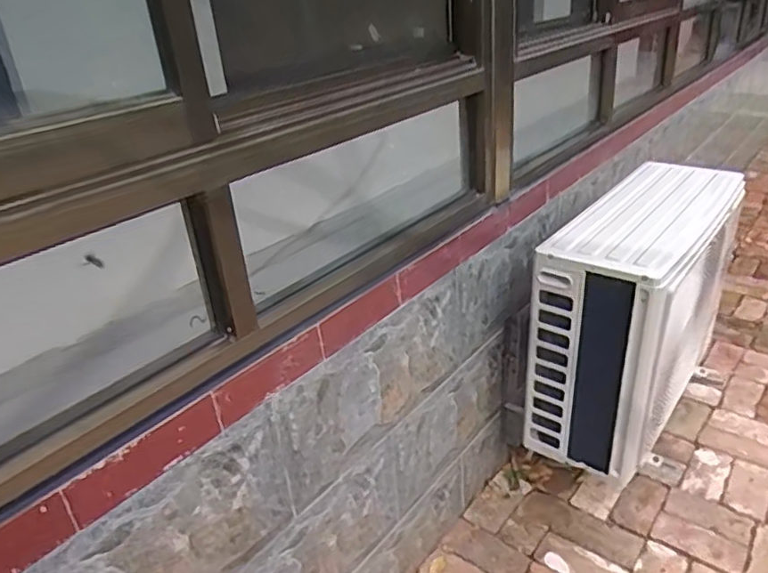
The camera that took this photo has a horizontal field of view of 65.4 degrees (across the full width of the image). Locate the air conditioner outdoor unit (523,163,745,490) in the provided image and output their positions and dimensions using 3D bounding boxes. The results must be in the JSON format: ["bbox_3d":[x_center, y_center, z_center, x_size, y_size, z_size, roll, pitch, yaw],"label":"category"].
[{"bbox_3d":[0.705,0.068,1.671,0.320,0.598,0.739,20,37,35],"label":"air conditioner outdoor unit"}]

